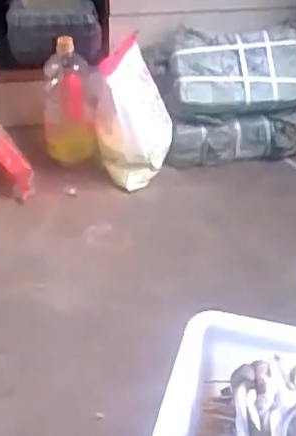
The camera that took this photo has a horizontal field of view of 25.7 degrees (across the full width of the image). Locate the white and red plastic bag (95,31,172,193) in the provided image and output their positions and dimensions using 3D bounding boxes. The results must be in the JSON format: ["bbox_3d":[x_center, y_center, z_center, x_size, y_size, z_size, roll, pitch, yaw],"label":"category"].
[{"bbox_3d":[-0.029,-0.197,1.240,0.138,0.296,0.062,7,40,7],"label":"white and red plastic bag"}]

